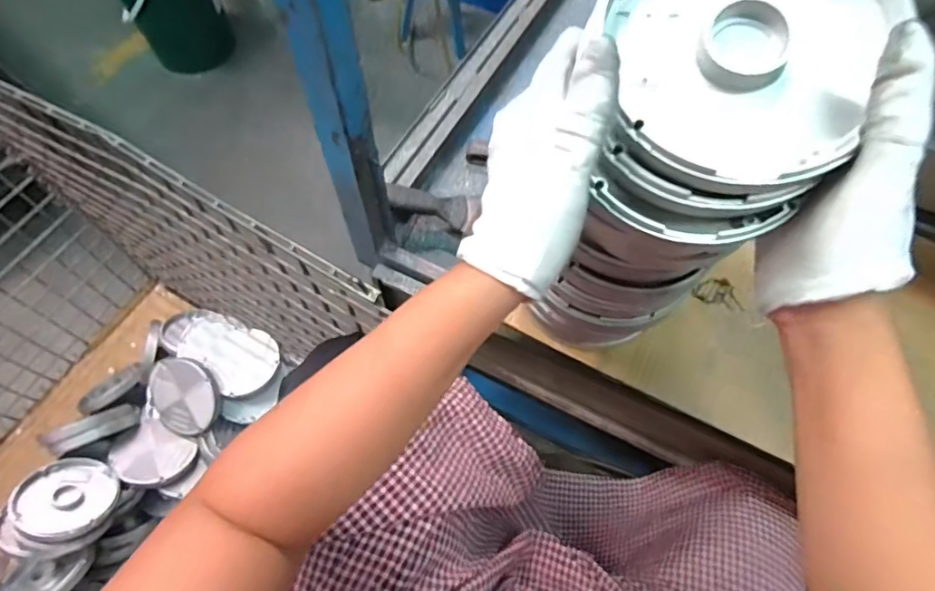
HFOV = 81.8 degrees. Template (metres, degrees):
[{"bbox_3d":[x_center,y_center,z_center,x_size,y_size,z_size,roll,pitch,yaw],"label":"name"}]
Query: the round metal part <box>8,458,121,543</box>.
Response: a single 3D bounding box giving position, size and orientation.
[{"bbox_3d":[-0.654,0.331,0.884,0.128,0.018,0.136,24,50,-31],"label":"round metal part"}]

